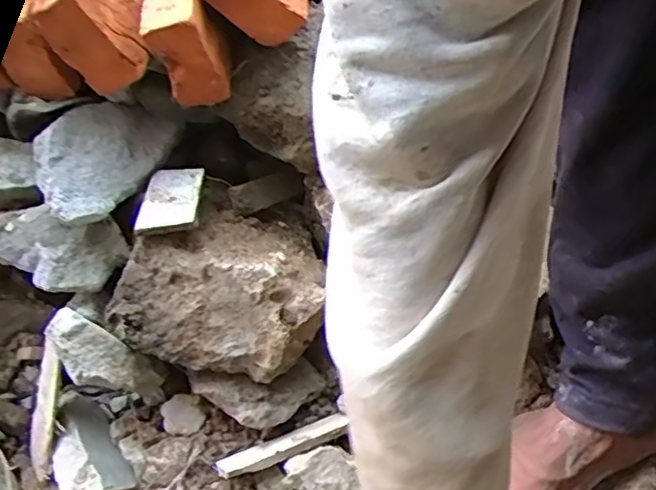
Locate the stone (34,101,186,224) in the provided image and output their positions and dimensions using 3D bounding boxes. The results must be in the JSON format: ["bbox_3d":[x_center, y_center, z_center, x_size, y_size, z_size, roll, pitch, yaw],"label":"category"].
[{"bbox_3d":[-0.190,-0.078,0.519,0.074,0.051,0.136,13,41,18],"label":"stone"}]

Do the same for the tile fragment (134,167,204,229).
[{"bbox_3d":[-0.126,-0.038,0.507,0.044,0.012,0.066,-2,39,1],"label":"tile fragment"}]

